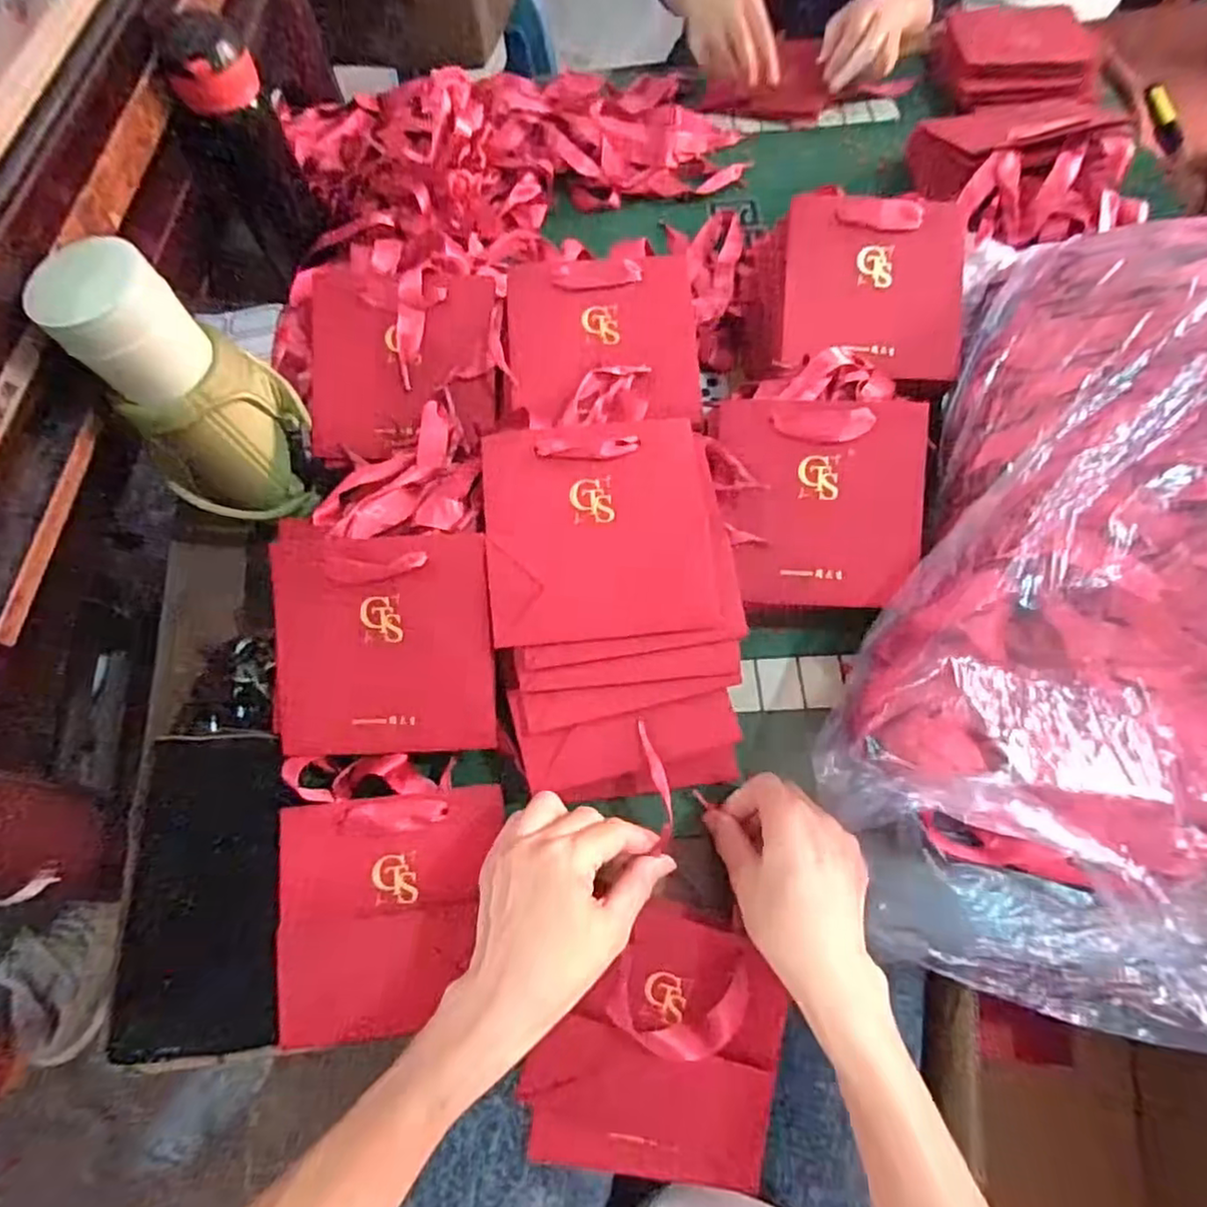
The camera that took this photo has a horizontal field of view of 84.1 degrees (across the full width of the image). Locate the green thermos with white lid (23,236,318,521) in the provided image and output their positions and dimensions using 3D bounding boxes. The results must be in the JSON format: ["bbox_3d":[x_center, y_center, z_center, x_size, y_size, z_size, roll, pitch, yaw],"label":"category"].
[{"bbox_3d":[-0.275,-0.138,0.454,0.092,0.189,0.077,3,65,3],"label":"green thermos with white lid"}]

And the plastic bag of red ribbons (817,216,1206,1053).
[{"bbox_3d":[0.340,-0.018,0.428,0.309,0.156,0.517,17,67,9],"label":"plastic bag of red ribbons"}]

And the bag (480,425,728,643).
[{"bbox_3d":[-0.001,-0.047,0.423,0.142,0.010,0.138,-5,82,1],"label":"bag"}]

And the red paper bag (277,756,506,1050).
[{"bbox_3d":[-0.136,0.184,0.428,0.130,0.016,0.162,1,79,-11],"label":"red paper bag"}]

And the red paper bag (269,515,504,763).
[{"bbox_3d":[-0.141,0.025,0.431,0.140,0.013,0.142,1,95,-1],"label":"red paper bag"}]

